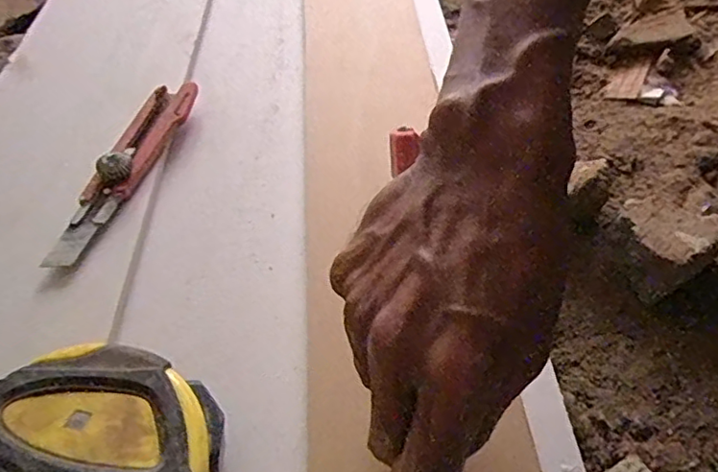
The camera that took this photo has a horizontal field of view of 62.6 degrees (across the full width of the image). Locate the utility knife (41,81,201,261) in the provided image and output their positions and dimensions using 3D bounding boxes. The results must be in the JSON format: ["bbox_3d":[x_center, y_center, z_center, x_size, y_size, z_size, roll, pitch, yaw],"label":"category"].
[{"bbox_3d":[-0.156,-0.047,0.400,0.030,0.028,0.173,8,48,10],"label":"utility knife"}]

